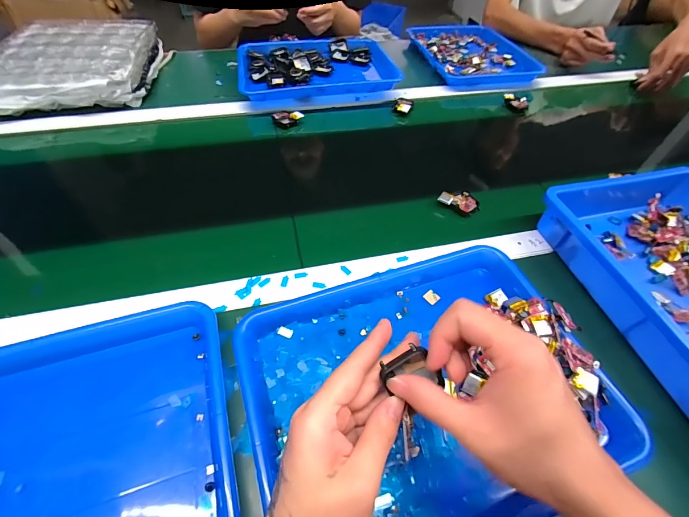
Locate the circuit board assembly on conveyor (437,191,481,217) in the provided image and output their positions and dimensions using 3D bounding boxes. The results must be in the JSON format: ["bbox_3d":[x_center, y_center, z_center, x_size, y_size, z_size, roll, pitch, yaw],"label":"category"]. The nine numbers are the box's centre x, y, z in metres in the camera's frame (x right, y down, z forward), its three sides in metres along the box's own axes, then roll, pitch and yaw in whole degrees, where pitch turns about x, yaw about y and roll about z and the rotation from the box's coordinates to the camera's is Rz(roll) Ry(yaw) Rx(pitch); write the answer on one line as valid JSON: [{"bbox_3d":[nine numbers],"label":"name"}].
[{"bbox_3d":[0.177,-0.089,0.503,0.059,0.013,0.041,30,57,18],"label":"circuit board assembly on conveyor"}]

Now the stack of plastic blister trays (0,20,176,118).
[{"bbox_3d":[-0.540,-0.396,0.670,0.280,0.063,0.329,-2,53,-5],"label":"stack of plastic blister trays"}]

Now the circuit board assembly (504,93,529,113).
[{"bbox_3d":[0.365,-0.333,0.703,0.053,0.024,0.029,30,57,18],"label":"circuit board assembly"}]

